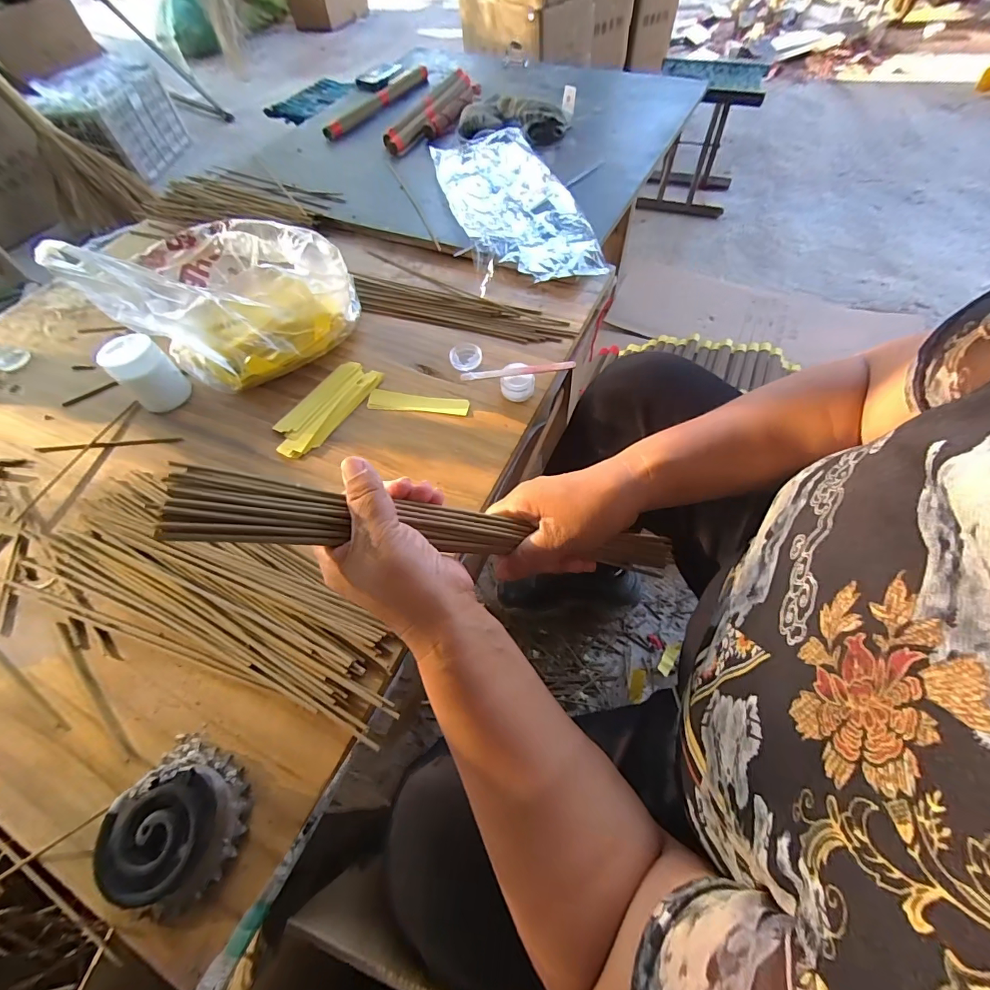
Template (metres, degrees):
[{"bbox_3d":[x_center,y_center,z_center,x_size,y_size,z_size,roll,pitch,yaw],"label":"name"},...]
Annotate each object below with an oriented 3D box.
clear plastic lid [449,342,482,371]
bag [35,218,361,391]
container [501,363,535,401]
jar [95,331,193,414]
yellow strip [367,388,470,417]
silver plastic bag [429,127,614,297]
[{"bbox_3d":[-0.035,-0.165,0.511,0.037,0.006,0.043,11,62,10],"label":"clear plastic lid"},{"bbox_3d":[-0.306,-0.236,0.497,0.250,0.135,0.183,18,63,14],"label":"bag"},{"bbox_3d":[0.026,-0.122,0.473,0.035,0.030,0.033,-2,60,3],"label":"container"},{"bbox_3d":[-0.382,-0.135,0.474,0.046,0.066,0.056,20,64,15],"label":"jar"},{"bbox_3d":[-0.086,-0.103,0.479,0.113,0.006,0.025,6,61,8],"label":"yellow strip"},{"bbox_3d":[0.020,-0.441,0.634,0.176,0.028,0.383,-16,60,-4],"label":"silver plastic bag"}]

